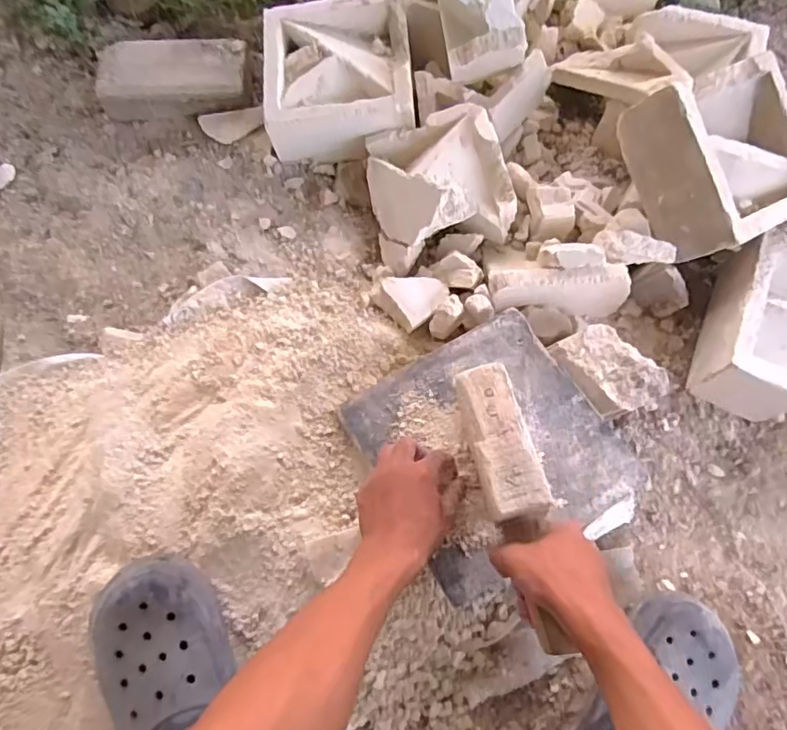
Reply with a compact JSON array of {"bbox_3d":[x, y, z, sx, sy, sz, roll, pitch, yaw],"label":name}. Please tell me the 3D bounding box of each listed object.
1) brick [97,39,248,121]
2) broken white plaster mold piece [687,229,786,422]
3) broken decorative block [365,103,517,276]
[{"bbox_3d":[-0.323,-0.419,0.863,0.207,0.070,0.105,3,69,-1],"label":"brick"},{"bbox_3d":[0.457,-0.045,0.721,0.107,0.111,0.192,21,70,6],"label":"broken white plaster mold piece"},{"bbox_3d":[0.055,-0.236,0.761,0.164,0.092,0.179,-13,70,-7],"label":"broken decorative block"}]

